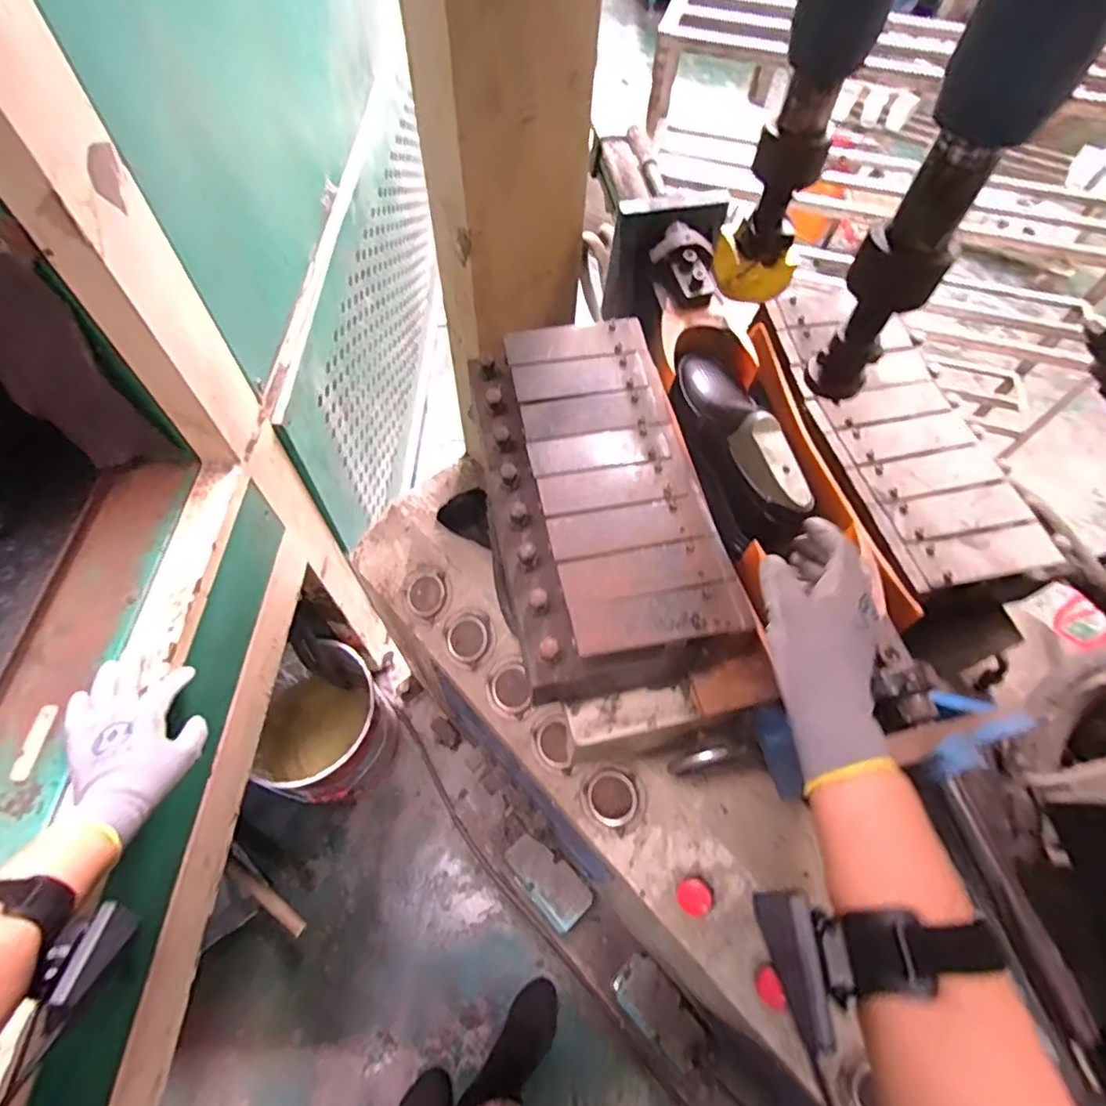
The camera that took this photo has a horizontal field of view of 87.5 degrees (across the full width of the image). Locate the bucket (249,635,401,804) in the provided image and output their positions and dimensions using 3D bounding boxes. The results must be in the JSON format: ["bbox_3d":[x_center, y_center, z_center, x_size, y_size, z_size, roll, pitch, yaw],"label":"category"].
[{"bbox_3d":[-0.528,0.392,1.309,0.306,0.337,0.291,1,60,-2],"label":"bucket"}]

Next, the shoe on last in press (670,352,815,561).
[{"bbox_3d":[0.206,-0.132,0.648,0.092,0.079,0.275,-8,56,-7],"label":"shoe on last in press"}]

